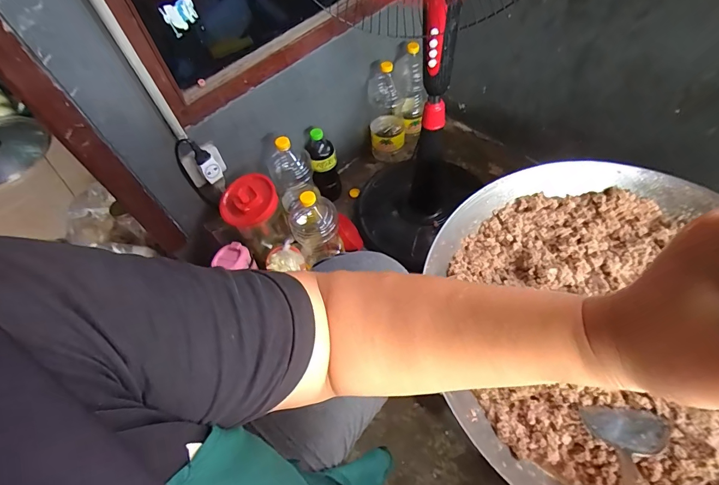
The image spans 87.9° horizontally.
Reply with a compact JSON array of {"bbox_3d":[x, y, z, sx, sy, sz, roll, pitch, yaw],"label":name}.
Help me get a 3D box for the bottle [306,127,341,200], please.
[{"bbox_3d":[-0.090,-0.189,1.004,0.065,0.233,0.064,-7,57,1],"label":"bottle"}]

